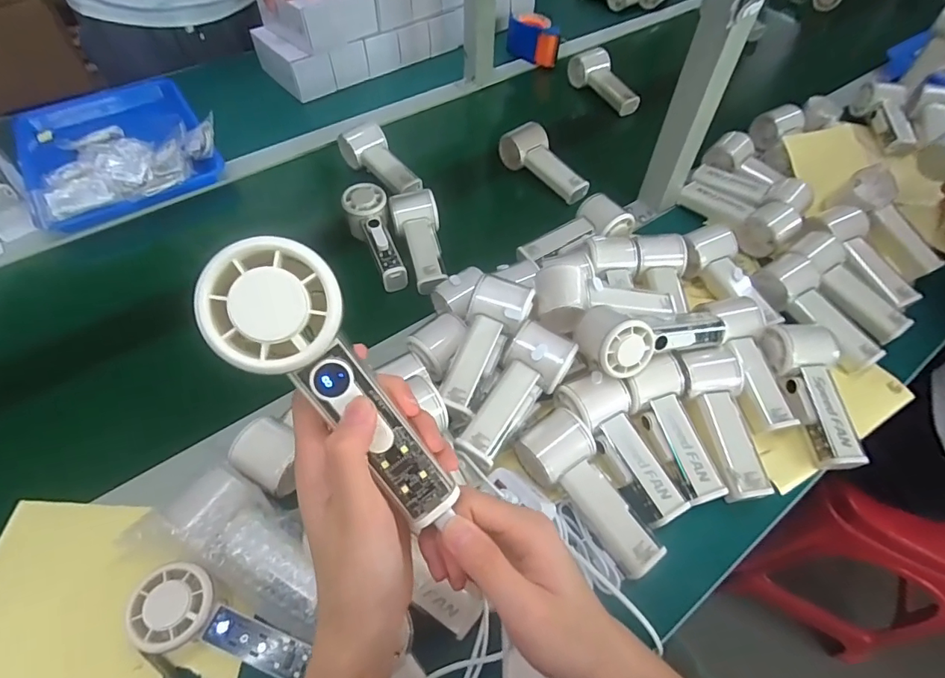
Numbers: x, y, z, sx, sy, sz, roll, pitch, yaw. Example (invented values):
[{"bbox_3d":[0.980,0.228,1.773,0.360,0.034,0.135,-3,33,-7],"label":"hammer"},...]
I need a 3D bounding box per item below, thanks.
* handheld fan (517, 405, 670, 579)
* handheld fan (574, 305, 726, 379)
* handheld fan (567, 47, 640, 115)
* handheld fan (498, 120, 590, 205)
[{"bbox_3d":[0.105,0.142,0.437,0.056,0.049,0.148,-30,72,-21],"label":"handheld fan"},{"bbox_3d":[0.178,-0.001,0.484,0.153,0.060,0.062,-2,17,-26],"label":"handheld fan"},{"bbox_3d":[0.241,-0.474,0.860,0.054,0.062,0.165,-24,58,-18],"label":"handheld fan"},{"bbox_3d":[0.107,-0.267,0.712,0.055,0.052,0.152,-28,59,-20],"label":"handheld fan"}]

